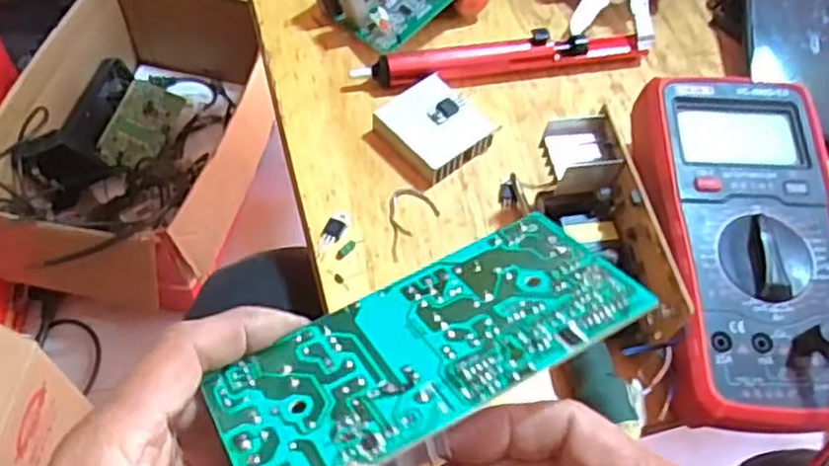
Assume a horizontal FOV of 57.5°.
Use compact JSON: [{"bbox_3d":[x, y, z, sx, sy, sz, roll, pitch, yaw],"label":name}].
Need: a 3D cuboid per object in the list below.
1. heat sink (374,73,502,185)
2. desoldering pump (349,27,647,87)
[{"bbox_3d":[0.012,-0.061,0.432,0.049,0.019,0.051,-35,66,-22],"label":"heat sink"},{"bbox_3d":[0.055,-0.108,0.464,0.177,0.025,0.022,-11,59,-10],"label":"desoldering pump"}]

